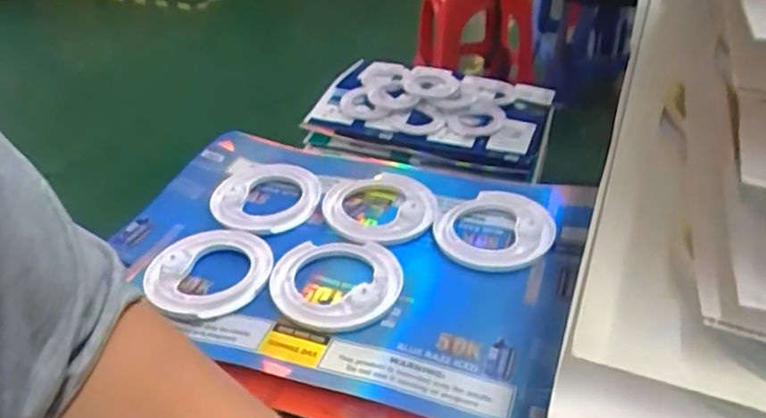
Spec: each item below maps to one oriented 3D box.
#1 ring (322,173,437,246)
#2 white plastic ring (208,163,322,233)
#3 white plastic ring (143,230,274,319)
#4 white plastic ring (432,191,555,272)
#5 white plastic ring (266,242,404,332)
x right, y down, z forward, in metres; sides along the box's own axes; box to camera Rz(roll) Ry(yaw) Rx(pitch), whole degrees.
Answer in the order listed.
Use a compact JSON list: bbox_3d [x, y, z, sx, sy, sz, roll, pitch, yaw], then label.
[{"bbox_3d":[-0.004,-0.005,0.776,0.130,0.017,0.132,0,36,4],"label":"ring"},{"bbox_3d":[-0.148,-0.020,0.810,0.135,0.018,0.130,-2,36,2],"label":"white plastic ring"},{"bbox_3d":[-0.189,0.062,0.711,0.128,0.014,0.128,-2,36,2],"label":"white plastic ring"},{"bbox_3d":[0.128,0.020,0.743,0.129,0.022,0.129,-2,36,2],"label":"white plastic ring"},{"bbox_3d":[-0.049,0.075,0.674,0.134,0.019,0.119,-1,36,3],"label":"white plastic ring"}]

